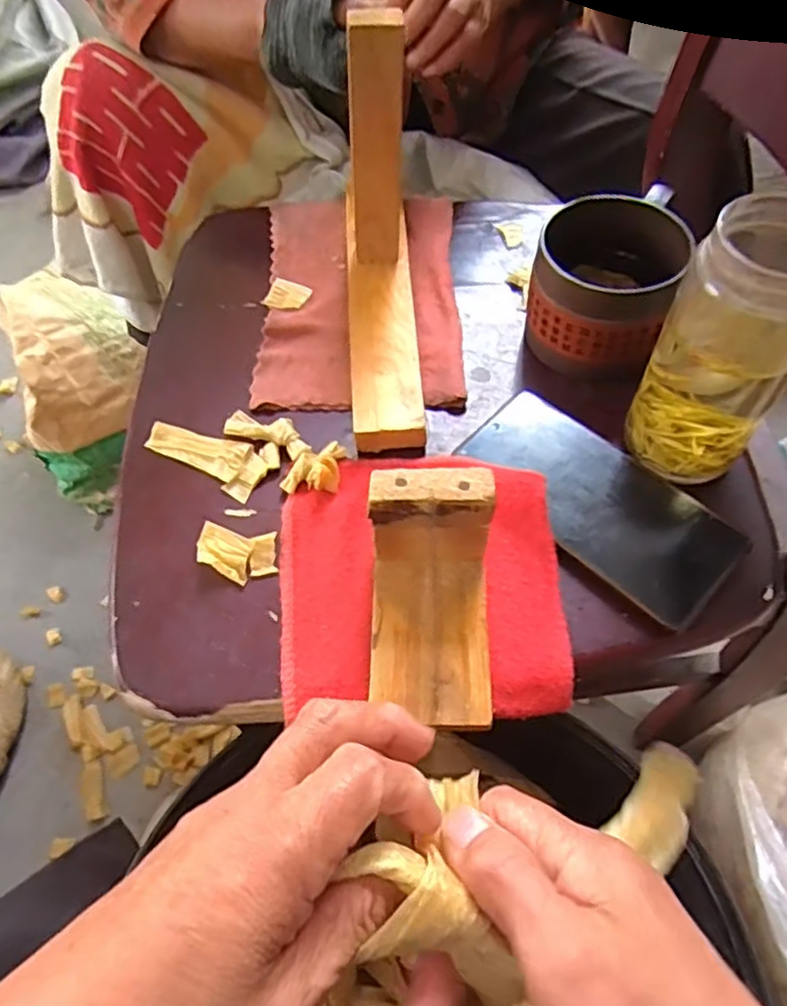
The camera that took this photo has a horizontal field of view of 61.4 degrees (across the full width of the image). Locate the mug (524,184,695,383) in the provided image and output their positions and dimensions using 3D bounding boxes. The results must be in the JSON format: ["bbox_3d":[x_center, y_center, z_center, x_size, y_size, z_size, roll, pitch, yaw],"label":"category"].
[{"bbox_3d":[0.141,-0.146,0.440,0.086,0.074,0.117,24,64,17],"label":"mug"}]

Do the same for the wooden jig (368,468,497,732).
[{"bbox_3d":[0.018,0.046,0.319,0.059,0.066,0.104,1,59,4],"label":"wooden jig"}]

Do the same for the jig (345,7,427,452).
[{"bbox_3d":[-0.012,-0.157,0.398,0.047,0.156,0.189,-4,59,2],"label":"jig"}]

